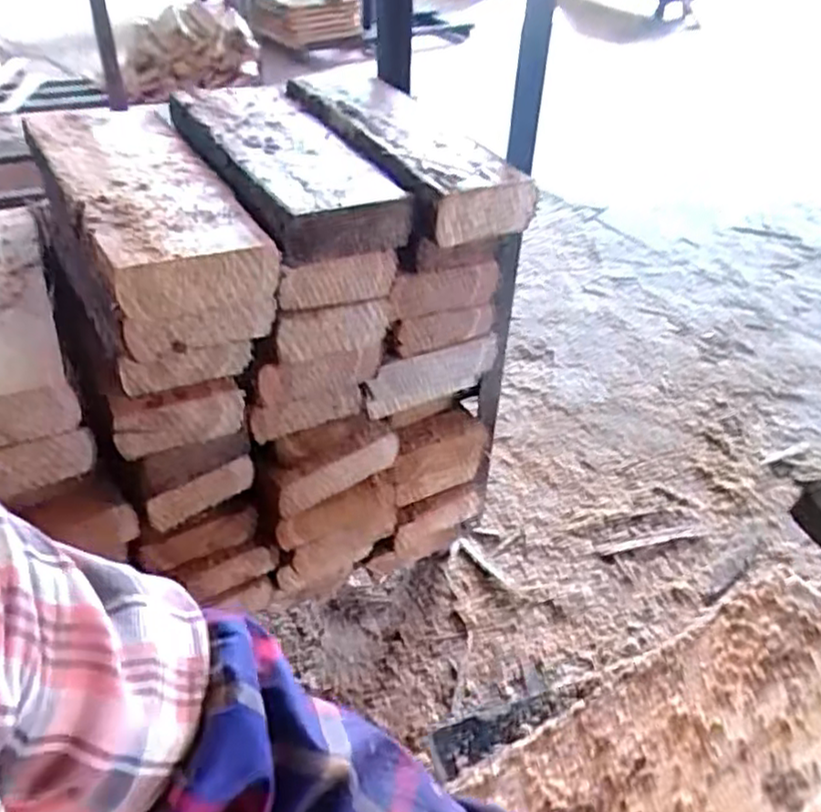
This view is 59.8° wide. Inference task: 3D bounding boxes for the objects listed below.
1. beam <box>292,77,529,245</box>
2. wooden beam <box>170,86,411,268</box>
[{"bbox_3d":[-0.012,-0.384,1.082,0.174,0.101,0.527,-20,47,-23],"label":"beam"},{"bbox_3d":[-0.182,-0.349,1.018,0.185,0.086,0.517,-19,46,-22],"label":"wooden beam"}]

